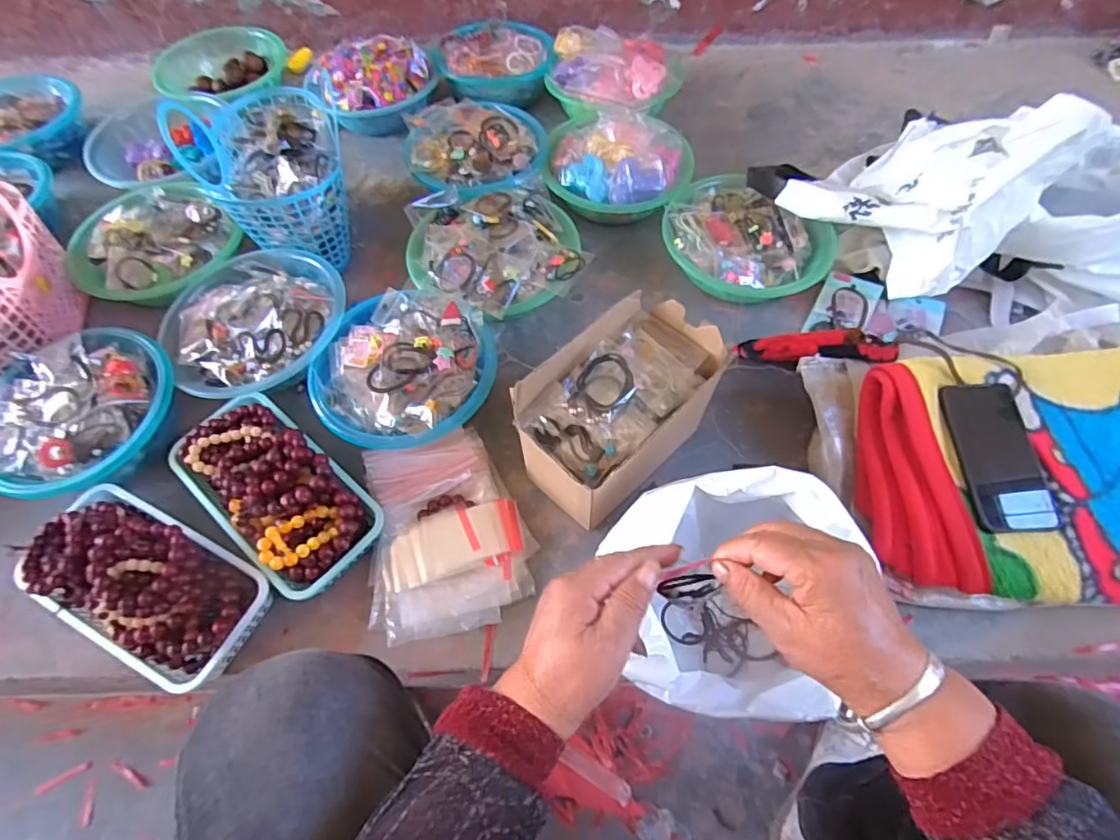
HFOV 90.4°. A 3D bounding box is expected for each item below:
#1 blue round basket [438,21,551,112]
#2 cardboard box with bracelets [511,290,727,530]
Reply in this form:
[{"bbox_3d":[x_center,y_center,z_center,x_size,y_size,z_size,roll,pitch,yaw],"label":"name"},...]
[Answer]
[{"bbox_3d":[-0.119,-0.660,1.033,0.208,0.066,0.205,0,60,1],"label":"blue round basket"},{"bbox_3d":[0.060,-0.006,0.616,0.219,0.162,0.119,-39,67,-19],"label":"cardboard box with bracelets"}]

